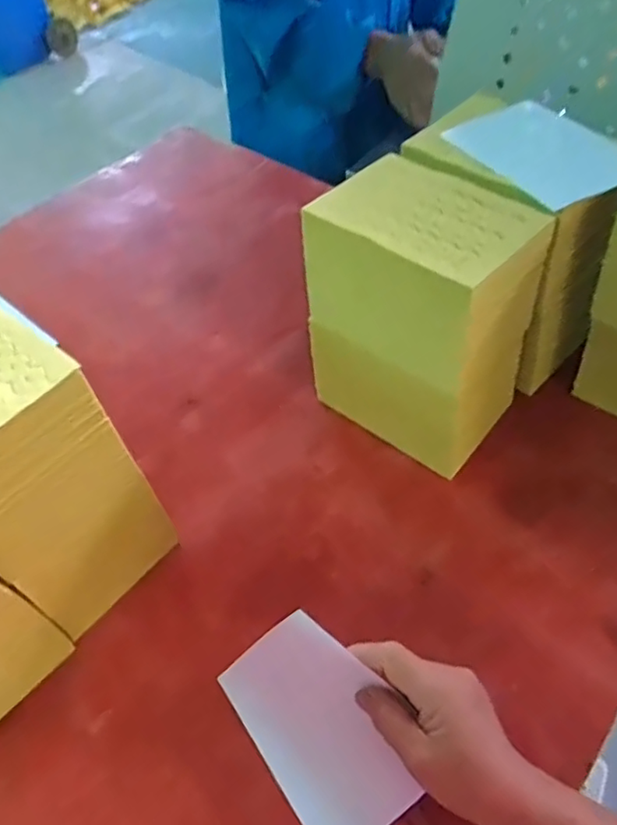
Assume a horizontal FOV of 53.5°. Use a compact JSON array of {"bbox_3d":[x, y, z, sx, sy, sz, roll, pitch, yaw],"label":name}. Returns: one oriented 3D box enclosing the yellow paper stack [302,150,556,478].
[{"bbox_3d":[0.100,-0.086,0.543,0.184,0.225,0.129,31,60,22],"label":"yellow paper stack"}]

